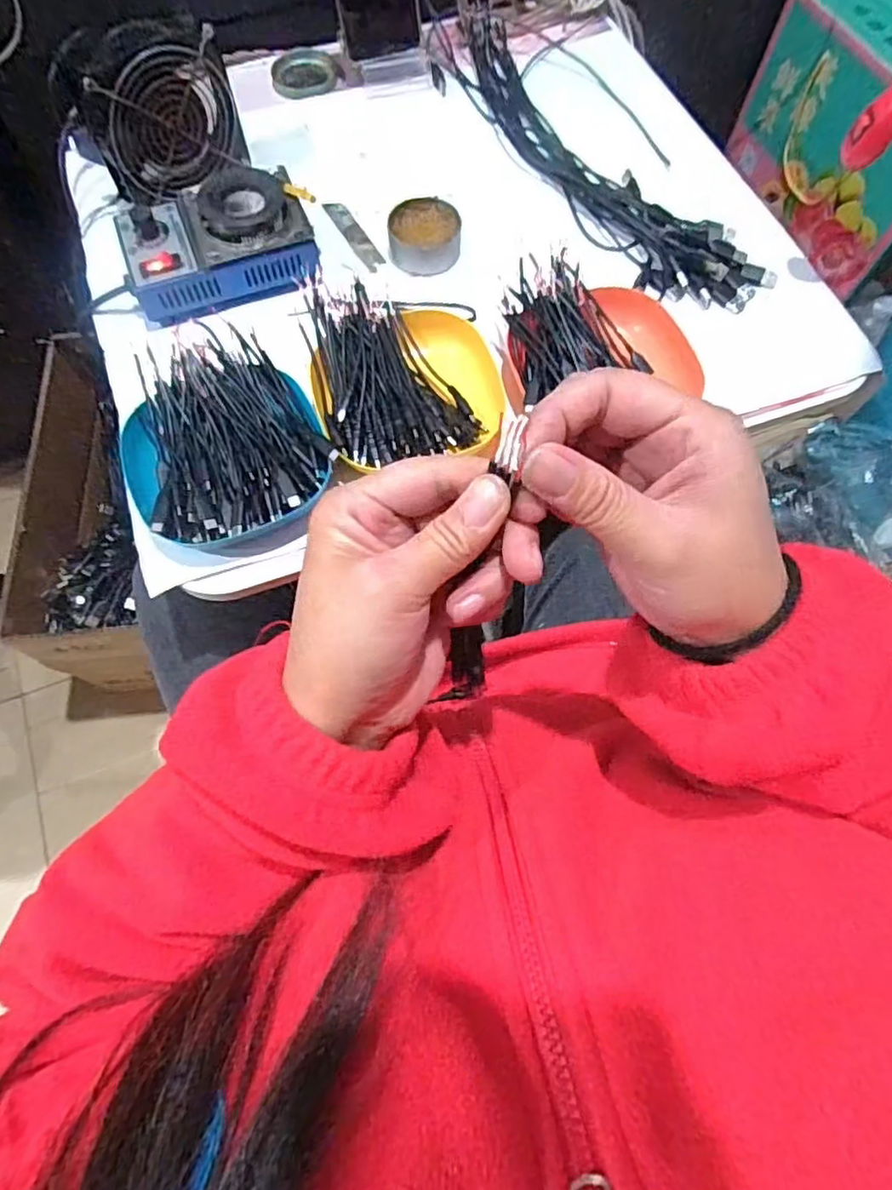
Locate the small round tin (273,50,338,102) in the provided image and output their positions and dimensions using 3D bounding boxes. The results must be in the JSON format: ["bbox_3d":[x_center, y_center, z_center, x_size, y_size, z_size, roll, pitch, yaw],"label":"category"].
[{"bbox_3d":[-0.147,-0.538,0.650,0.063,0.009,0.066,0,70,-1],"label":"small round tin"}]

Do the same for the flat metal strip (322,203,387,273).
[{"bbox_3d":[-0.081,-0.324,0.567,0.019,0.004,0.091,-25,70,-19],"label":"flat metal strip"}]

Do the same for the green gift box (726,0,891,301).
[{"bbox_3d":[0.561,-0.617,0.841,0.146,0.226,0.316,-24,72,-9],"label":"green gift box"}]

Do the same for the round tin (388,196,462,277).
[{"bbox_3d":[-0.018,-0.315,0.553,0.062,0.025,0.070,-5,70,-3],"label":"round tin"}]

